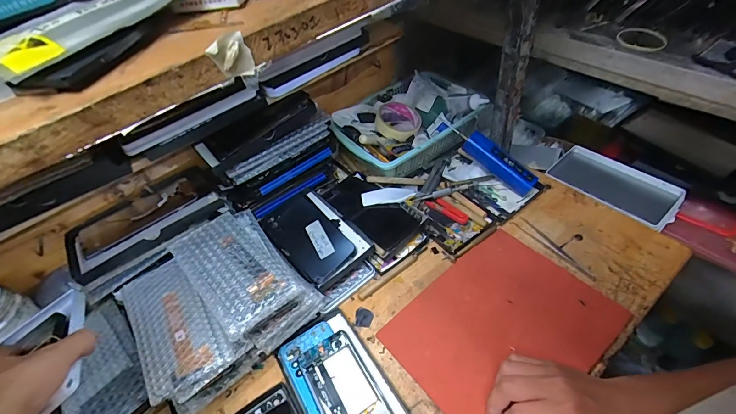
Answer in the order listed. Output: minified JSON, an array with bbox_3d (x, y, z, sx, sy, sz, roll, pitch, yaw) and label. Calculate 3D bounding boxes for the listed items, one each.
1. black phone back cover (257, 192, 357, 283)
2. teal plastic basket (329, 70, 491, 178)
[{"bbox_3d":[-0.096,0.044,0.556,0.089,0.013,0.162,-40,57,-14],"label":"black phone back cover"},{"bbox_3d":[0.077,-0.164,0.696,0.266,0.080,0.193,-33,51,-16],"label":"teal plastic basket"}]

